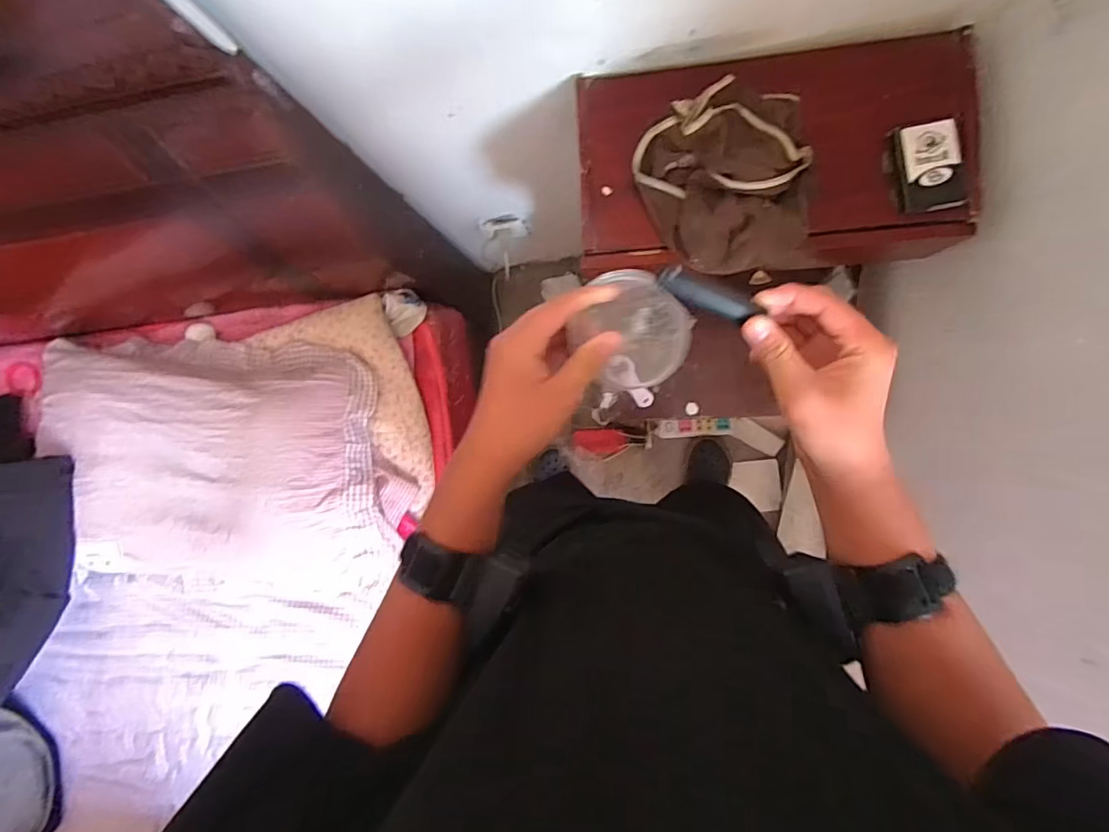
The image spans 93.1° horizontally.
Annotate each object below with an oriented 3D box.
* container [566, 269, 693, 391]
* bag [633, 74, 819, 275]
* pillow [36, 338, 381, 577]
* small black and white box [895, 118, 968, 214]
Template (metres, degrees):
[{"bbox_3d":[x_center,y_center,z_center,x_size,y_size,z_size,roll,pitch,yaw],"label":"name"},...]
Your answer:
[{"bbox_3d":[0.057,-0.062,0.385,0.075,0.036,0.085,-44,84,6],"label":"container"},{"bbox_3d":[0.175,-0.257,0.553,0.174,0.058,0.198,-3,90,8],"label":"bag"},{"bbox_3d":[-0.616,0.076,0.920,0.620,0.089,0.427,-2,90,8],"label":"pillow"},{"bbox_3d":[0.389,-0.258,0.544,0.058,0.017,0.087,-11,89,8],"label":"small black and white box"}]

